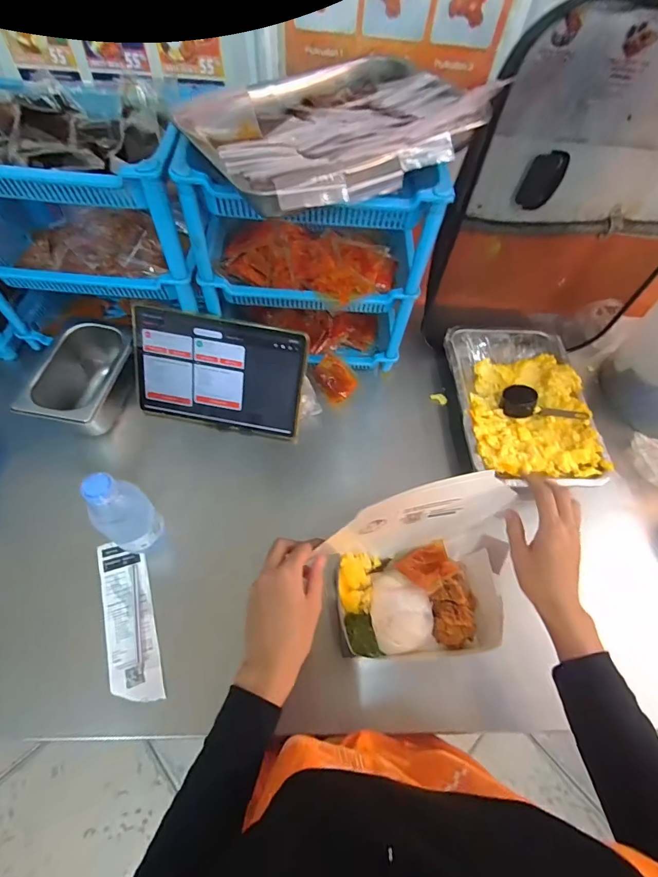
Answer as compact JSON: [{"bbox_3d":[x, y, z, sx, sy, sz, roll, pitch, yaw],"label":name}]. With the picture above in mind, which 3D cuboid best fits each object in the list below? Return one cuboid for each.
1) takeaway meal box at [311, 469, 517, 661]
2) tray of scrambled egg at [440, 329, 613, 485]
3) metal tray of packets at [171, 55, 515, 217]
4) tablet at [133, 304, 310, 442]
[{"bbox_3d":[0.115,0.156,0.485,0.212,0.136,0.176,-1,60,-5],"label":"takeaway meal box"},{"bbox_3d":[0.309,-0.062,0.663,0.201,0.043,0.298,0,60,-5],"label":"tray of scrambled egg"},{"bbox_3d":[0.005,-0.348,0.439,0.302,0.053,0.222,-29,66,-19],"label":"metal tray of packets"},{"bbox_3d":[-0.164,-0.091,0.609,0.249,0.172,0.008,10,27,2],"label":"tablet"}]

